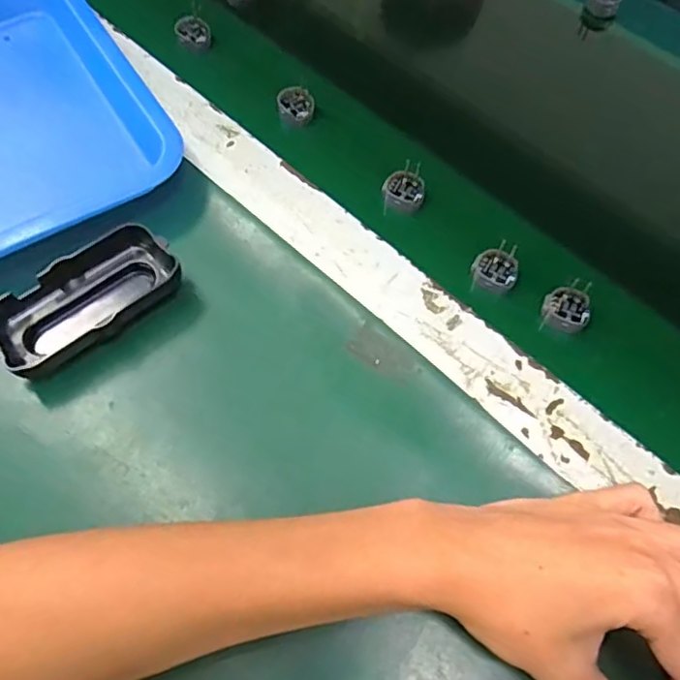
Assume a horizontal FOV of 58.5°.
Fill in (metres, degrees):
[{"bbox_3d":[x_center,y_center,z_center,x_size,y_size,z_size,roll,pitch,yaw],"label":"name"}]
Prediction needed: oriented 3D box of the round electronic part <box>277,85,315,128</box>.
[{"bbox_3d":[-0.034,-0.178,0.463,0.026,0.013,0.027,1,62,-1],"label":"round electronic part"}]

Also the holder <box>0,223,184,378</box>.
[{"bbox_3d":[-0.152,-0.024,0.363,0.109,0.024,0.055,-39,70,-19],"label":"holder"}]

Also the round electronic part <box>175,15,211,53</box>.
[{"bbox_3d":[-0.120,-0.252,0.498,0.026,0.014,0.027,1,62,-1],"label":"round electronic part"}]

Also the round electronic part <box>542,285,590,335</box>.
[{"bbox_3d":[0.144,-0.019,0.385,0.028,0.008,0.029,1,62,-1],"label":"round electronic part"}]

